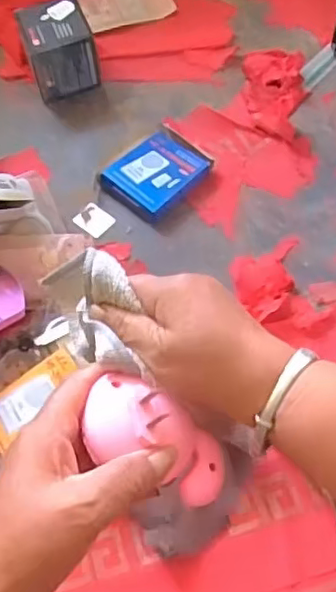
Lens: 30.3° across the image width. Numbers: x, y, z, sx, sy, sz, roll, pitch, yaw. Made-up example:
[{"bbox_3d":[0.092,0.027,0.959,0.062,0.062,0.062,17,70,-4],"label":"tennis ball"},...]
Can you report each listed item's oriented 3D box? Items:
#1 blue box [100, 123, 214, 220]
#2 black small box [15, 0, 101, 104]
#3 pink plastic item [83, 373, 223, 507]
[{"bbox_3d":[-0.014,-0.198,0.983,0.161,0.024,0.123,-41,69,-18],"label":"blue box"},{"bbox_3d":[-0.188,-0.422,1.065,0.114,0.108,0.123,-16,64,-7],"label":"black small box"},{"bbox_3d":[-0.004,0.078,0.330,0.081,0.028,0.044,38,64,-20],"label":"pink plastic item"}]

